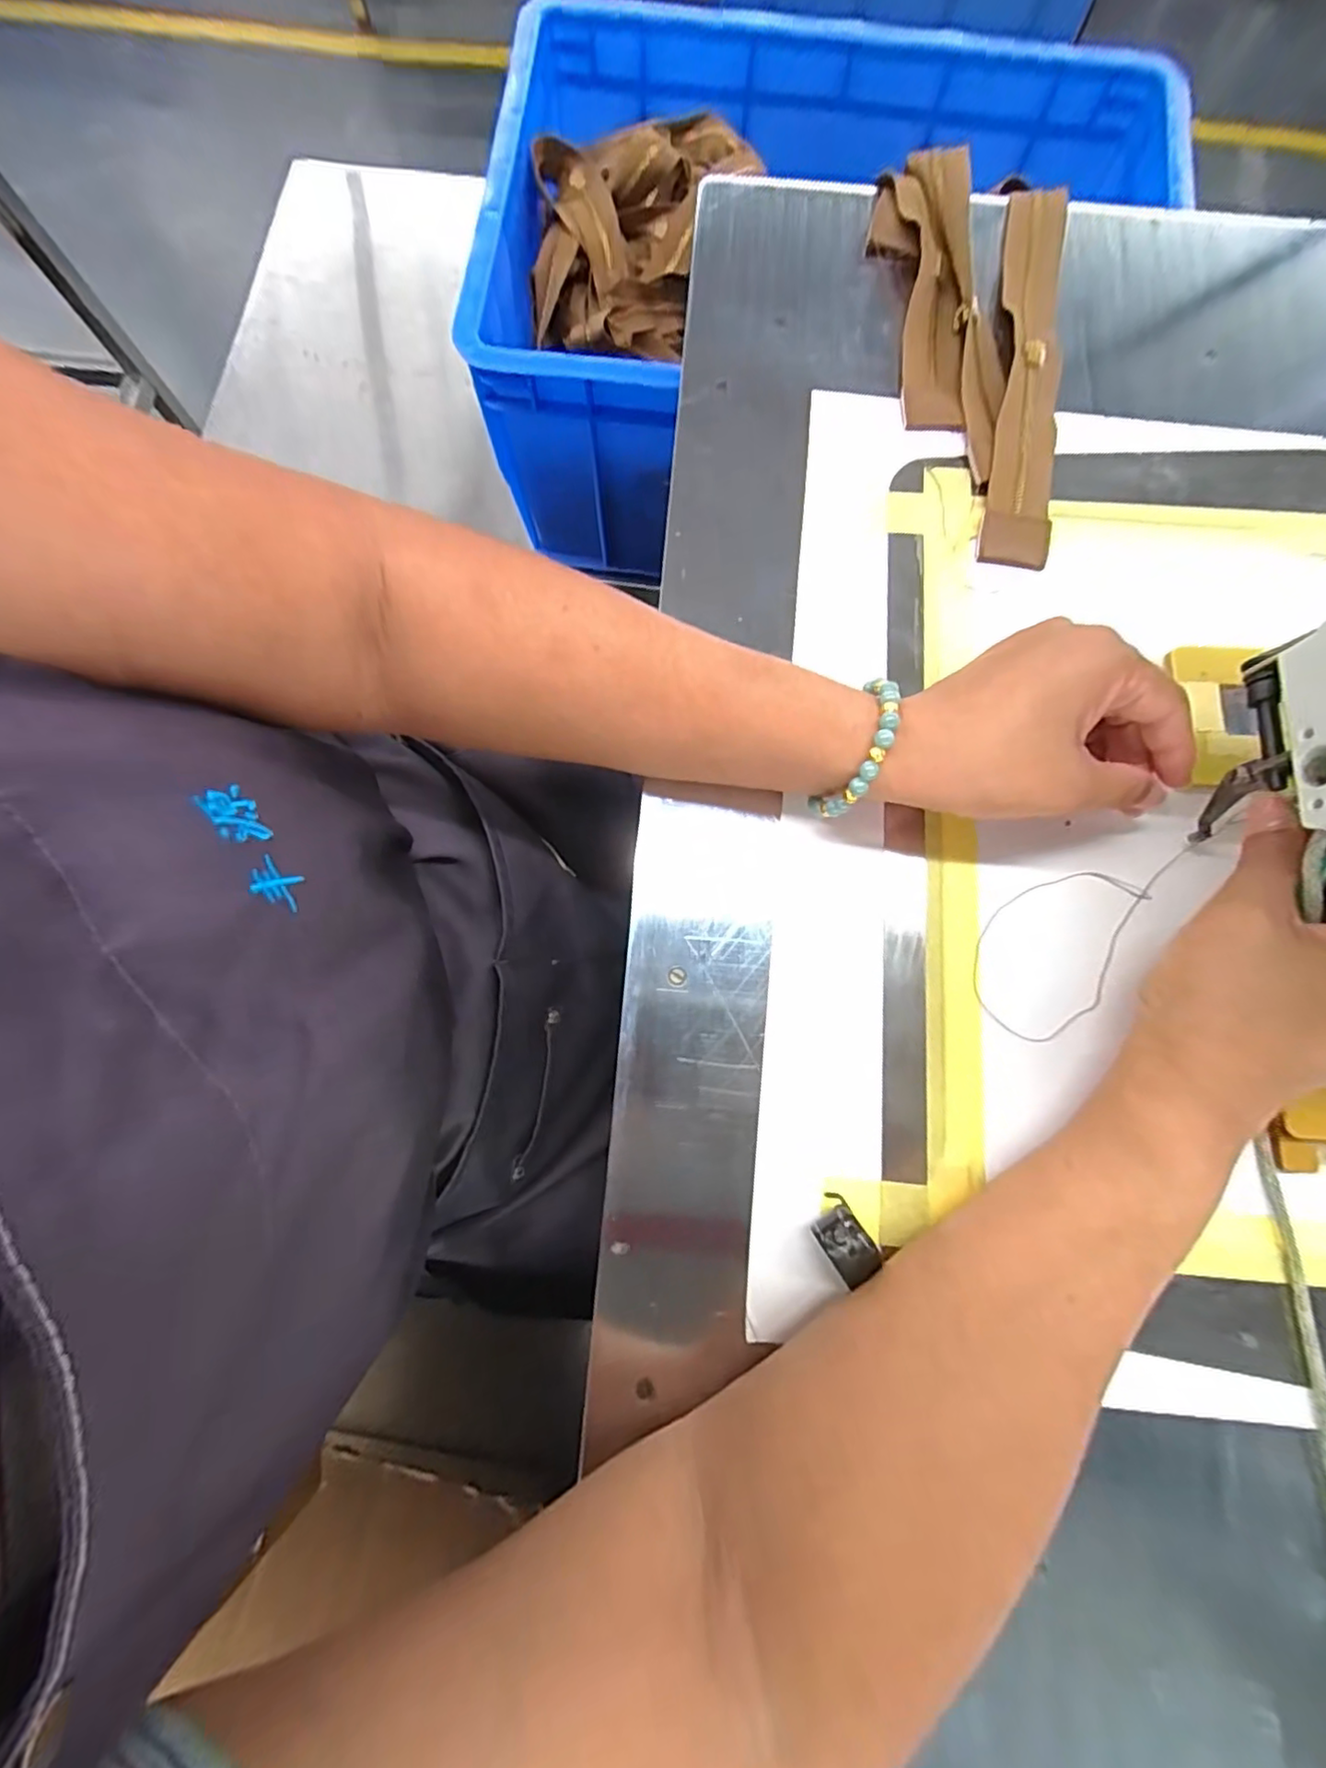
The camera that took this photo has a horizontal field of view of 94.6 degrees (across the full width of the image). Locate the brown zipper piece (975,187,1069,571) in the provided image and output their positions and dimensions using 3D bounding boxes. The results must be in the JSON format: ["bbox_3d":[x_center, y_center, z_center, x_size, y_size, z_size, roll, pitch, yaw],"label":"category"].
[{"bbox_3d":[0.196,-0.282,0.325,0.033,0.012,0.250,10,79,2],"label":"brown zipper piece"}]

